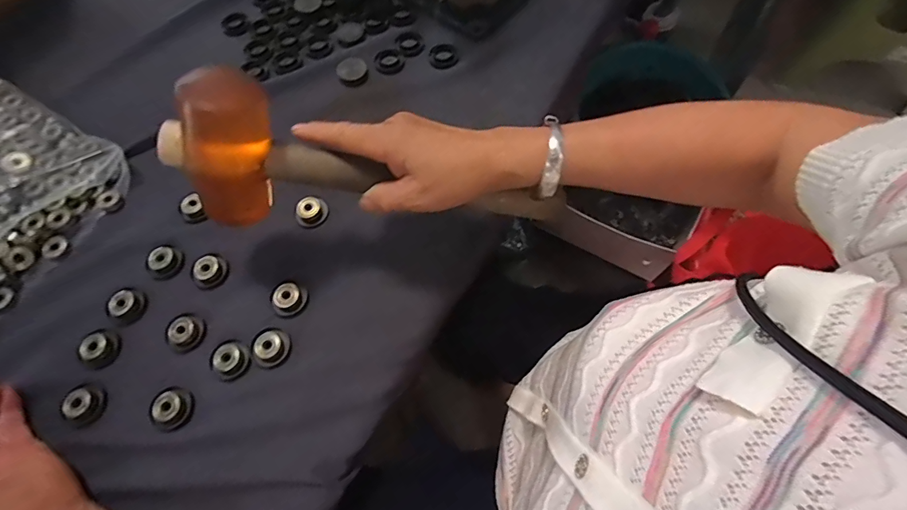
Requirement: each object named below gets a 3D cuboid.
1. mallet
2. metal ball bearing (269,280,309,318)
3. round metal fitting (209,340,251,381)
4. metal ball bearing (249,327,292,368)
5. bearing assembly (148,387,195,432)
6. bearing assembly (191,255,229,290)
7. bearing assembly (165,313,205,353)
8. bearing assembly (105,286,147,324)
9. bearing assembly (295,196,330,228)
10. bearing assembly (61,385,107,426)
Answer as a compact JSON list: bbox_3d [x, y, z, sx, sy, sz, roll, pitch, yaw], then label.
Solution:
[{"bbox_3d":[-0.056,-0.059,0.333,0.290,0.089,0.067,9,65,-15],"label":"mallet"},{"bbox_3d":[-0.143,0.038,0.375,0.028,0.013,0.030,-1,66,2],"label":"metal ball bearing"},{"bbox_3d":[-0.187,0.087,0.362,0.032,0.011,0.029,42,74,18],"label":"round metal fitting"},{"bbox_3d":[-0.154,0.077,0.363,0.032,0.009,0.030,-1,66,2],"label":"metal ball bearing"},{"bbox_3d":[-0.226,0.123,0.346,0.033,0.008,0.032,-1,66,2],"label":"bearing assembly"},{"bbox_3d":[-0.221,0.014,0.394,0.025,0.013,0.031,15,68,8],"label":"bearing assembly"},{"bbox_3d":[-0.229,0.066,0.372,0.025,0.015,0.031,1,66,2],"label":"bearing assembly"},{"bbox_3d":[-0.291,0.044,0.382,0.029,0.010,0.031,-1,66,2],"label":"bearing assembly"},{"bbox_3d":[-0.134,-0.041,0.411,0.030,0.014,0.025,-37,70,-14],"label":"bearing assembly"},{"bbox_3d":[-0.298,0.121,0.348,0.029,0.008,0.030,-1,66,2],"label":"bearing assembly"}]

